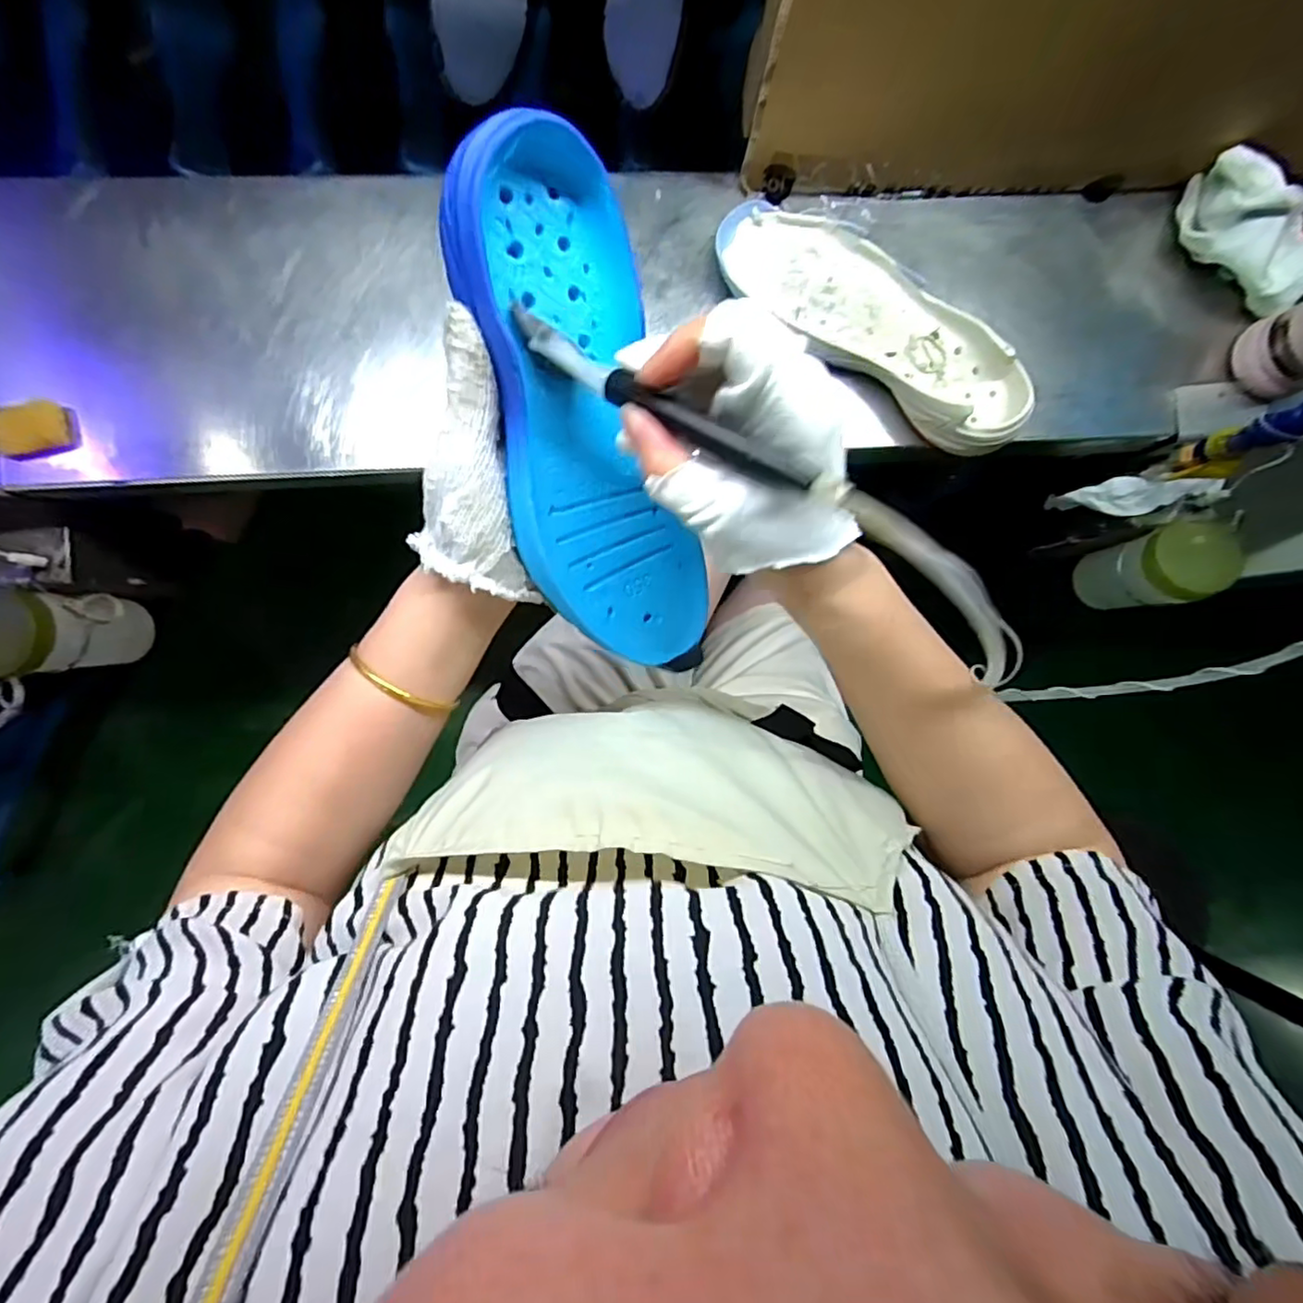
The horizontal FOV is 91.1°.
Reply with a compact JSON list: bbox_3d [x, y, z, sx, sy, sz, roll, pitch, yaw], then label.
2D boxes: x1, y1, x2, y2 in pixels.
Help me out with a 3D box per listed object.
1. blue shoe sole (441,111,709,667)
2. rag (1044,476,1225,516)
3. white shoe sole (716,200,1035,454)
[{"bbox_3d":[-0.031,-0.101,0.305,0.087,0.039,0.237,-16,115,-3],"label":"blue shoe sole"},{"bbox_3d":[0.469,-0.147,0.625,0.134,0.061,0.035,1,90,30],"label":"rag"},{"bbox_3d":[0.178,-0.264,0.516,0.279,0.049,0.096,34,88,-3],"label":"white shoe sole"}]

